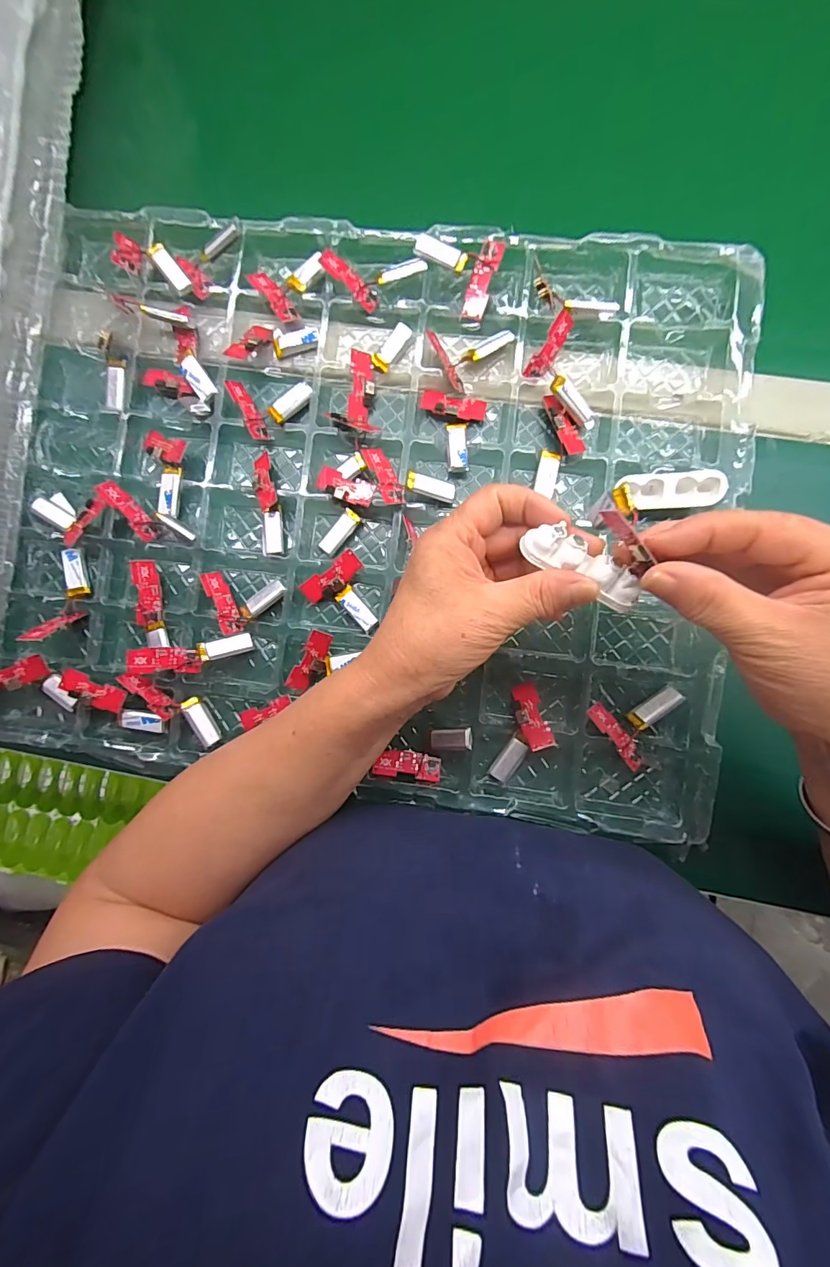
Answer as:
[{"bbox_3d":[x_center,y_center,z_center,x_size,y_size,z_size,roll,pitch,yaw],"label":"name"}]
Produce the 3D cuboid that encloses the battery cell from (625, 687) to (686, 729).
[{"bbox_3d":[0.152,0.047,0.291,0.034,0.006,0.015,-35,45,3],"label":"battery cell"}]

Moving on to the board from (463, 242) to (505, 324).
[{"bbox_3d":[0.044,-0.233,0.306,0.017,0.009,0.044,22,113,5],"label":"board"}]

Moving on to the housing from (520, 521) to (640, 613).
[{"bbox_3d":[0.082,-0.033,0.220,0.058,0.010,0.021,30,91,-2],"label":"housing"}]

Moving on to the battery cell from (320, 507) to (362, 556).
[{"bbox_3d":[-0.051,-0.069,0.316,0.013,0.008,0.034,41,92,5],"label":"battery cell"}]

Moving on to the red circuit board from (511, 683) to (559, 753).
[{"bbox_3d":[0.075,0.053,0.294,0.017,0.005,0.043,-15,59,4],"label":"red circuit board"}]

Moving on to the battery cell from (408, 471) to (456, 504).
[{"bbox_3d":[0.011,-0.097,0.304,0.033,0.004,0.013,14,89,-14],"label":"battery cell"}]

